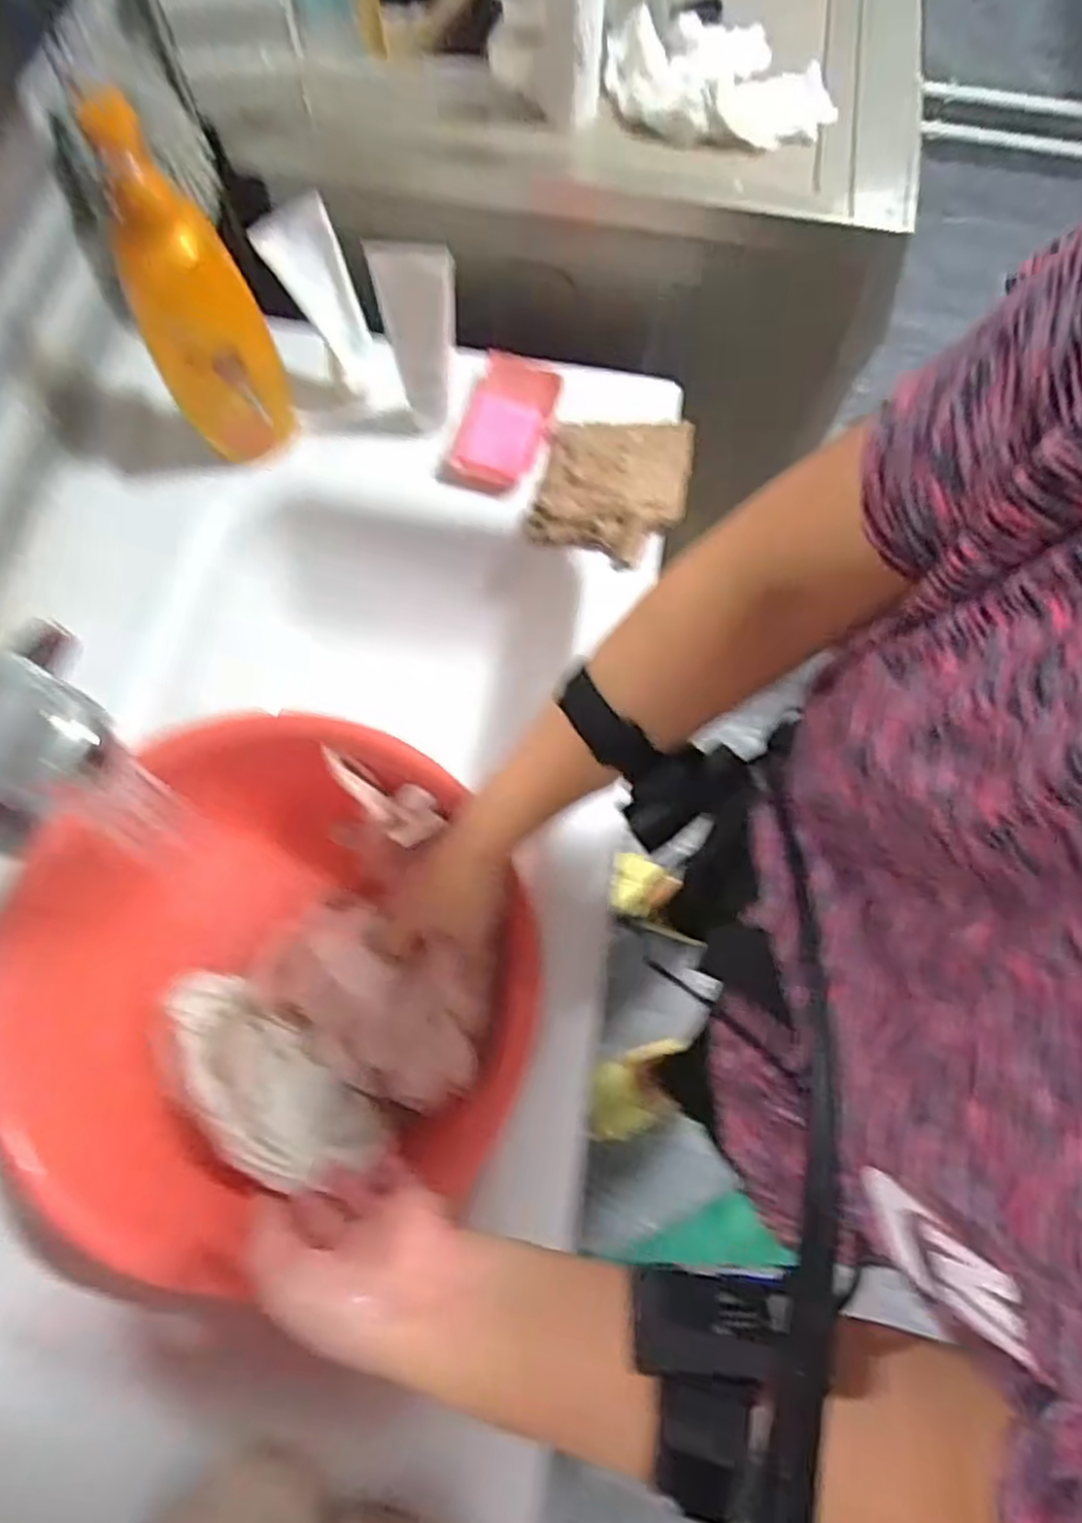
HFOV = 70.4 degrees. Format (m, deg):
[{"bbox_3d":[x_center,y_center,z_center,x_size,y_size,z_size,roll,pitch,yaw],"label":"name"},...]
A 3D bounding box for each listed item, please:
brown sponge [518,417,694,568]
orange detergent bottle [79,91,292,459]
[{"bbox_3d":[0.062,-0.238,0.664,0.125,0.032,0.133,15,70,4],"label":"brown sponge"},{"bbox_3d":[-0.243,-0.321,0.542,0.074,0.248,0.048,-4,70,-3],"label":"orange detergent bottle"}]

